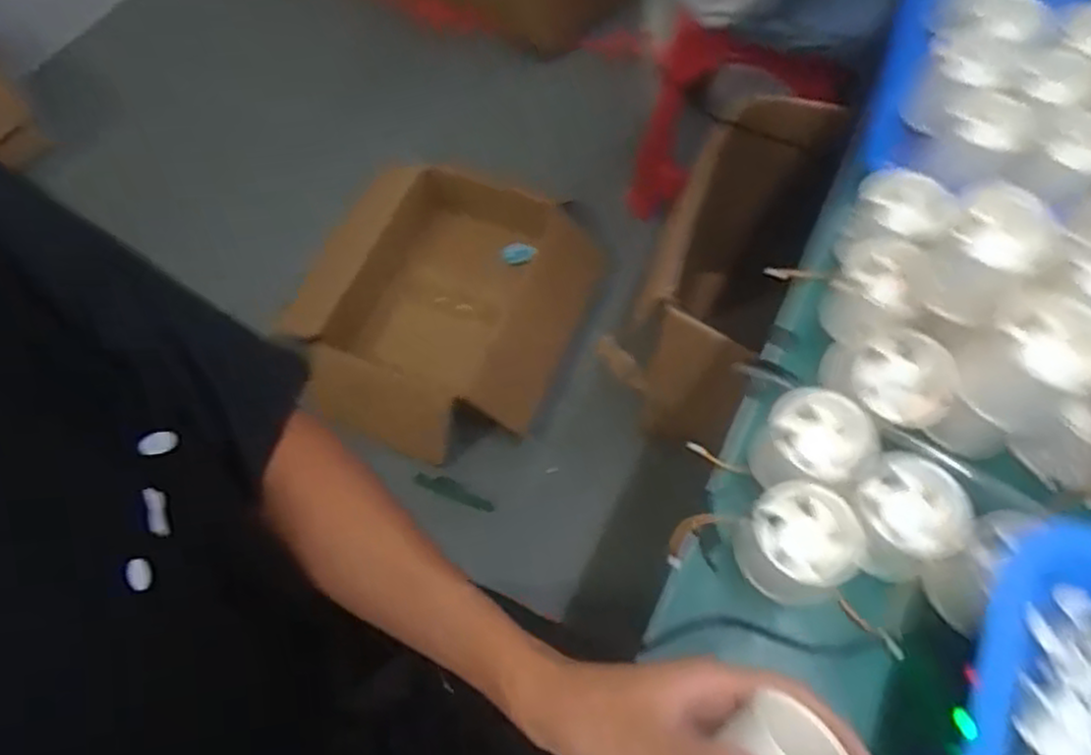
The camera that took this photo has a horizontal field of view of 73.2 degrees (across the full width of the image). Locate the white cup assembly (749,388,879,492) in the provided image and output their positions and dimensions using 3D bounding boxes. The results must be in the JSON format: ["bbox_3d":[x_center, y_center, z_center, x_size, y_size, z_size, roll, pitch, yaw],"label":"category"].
[{"bbox_3d":[0.153,0.042,0.424,0.055,0.053,0.053,19,67,12],"label":"white cup assembly"}]

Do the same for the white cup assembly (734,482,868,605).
[{"bbox_3d":[0.138,0.091,0.403,0.053,0.052,0.054,-1,64,3],"label":"white cup assembly"}]

